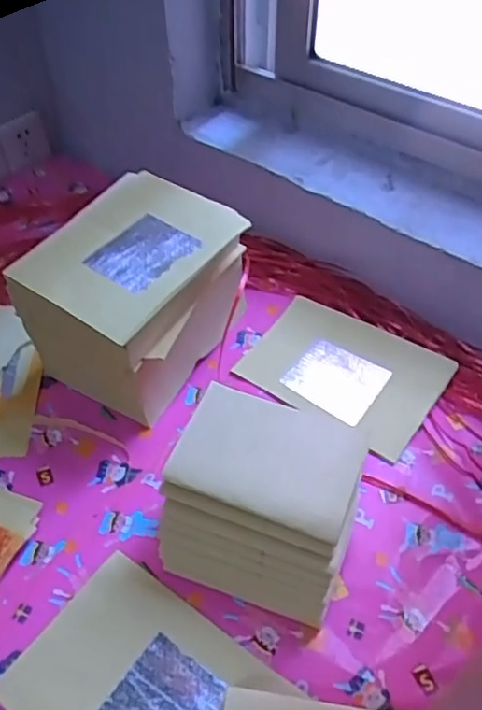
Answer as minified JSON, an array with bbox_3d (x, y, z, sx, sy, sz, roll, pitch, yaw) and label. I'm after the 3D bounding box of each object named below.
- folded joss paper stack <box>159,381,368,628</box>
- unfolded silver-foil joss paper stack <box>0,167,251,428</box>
[{"bbox_3d":[0.023,0.135,0.576,0.162,0.138,0.148,14,49,16],"label":"folded joss paper stack"},{"bbox_3d":[-0.116,-0.071,0.737,0.181,0.178,0.237,25,53,25],"label":"unfolded silver-foil joss paper stack"}]

